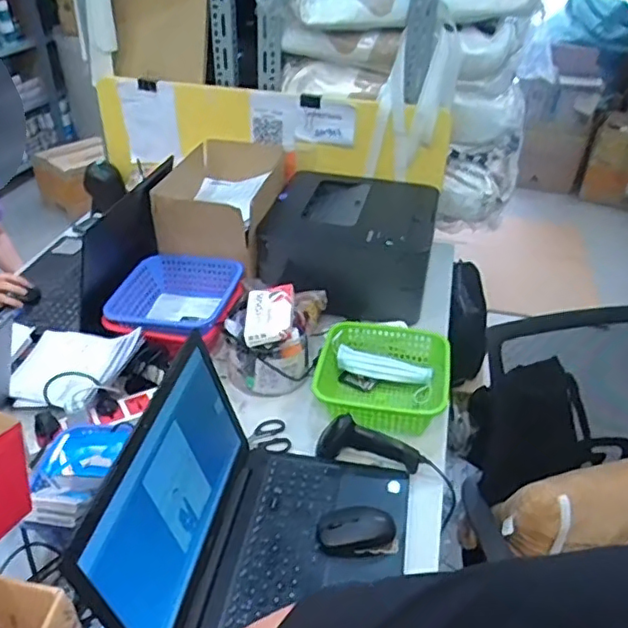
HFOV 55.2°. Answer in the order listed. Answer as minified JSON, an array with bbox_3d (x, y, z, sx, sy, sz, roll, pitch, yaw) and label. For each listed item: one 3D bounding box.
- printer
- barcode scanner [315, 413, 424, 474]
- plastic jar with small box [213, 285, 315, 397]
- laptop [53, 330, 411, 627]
[{"bbox_3d":[0.086,-0.163,1.353,0.361,0.164,0.365,9,36,10],"label":"printer"},{"bbox_3d":[0.087,0.204,0.936,0.164,0.057,0.046,10,36,11],"label":"barcode scanner"},{"bbox_3d":[-0.087,0.046,1.098,0.155,0.145,0.147,1,36,-1],"label":"plastic jar with small box"},{"bbox_3d":[-0.046,0.239,0.750,0.320,0.235,0.380,8,36,9],"label":"laptop"}]

